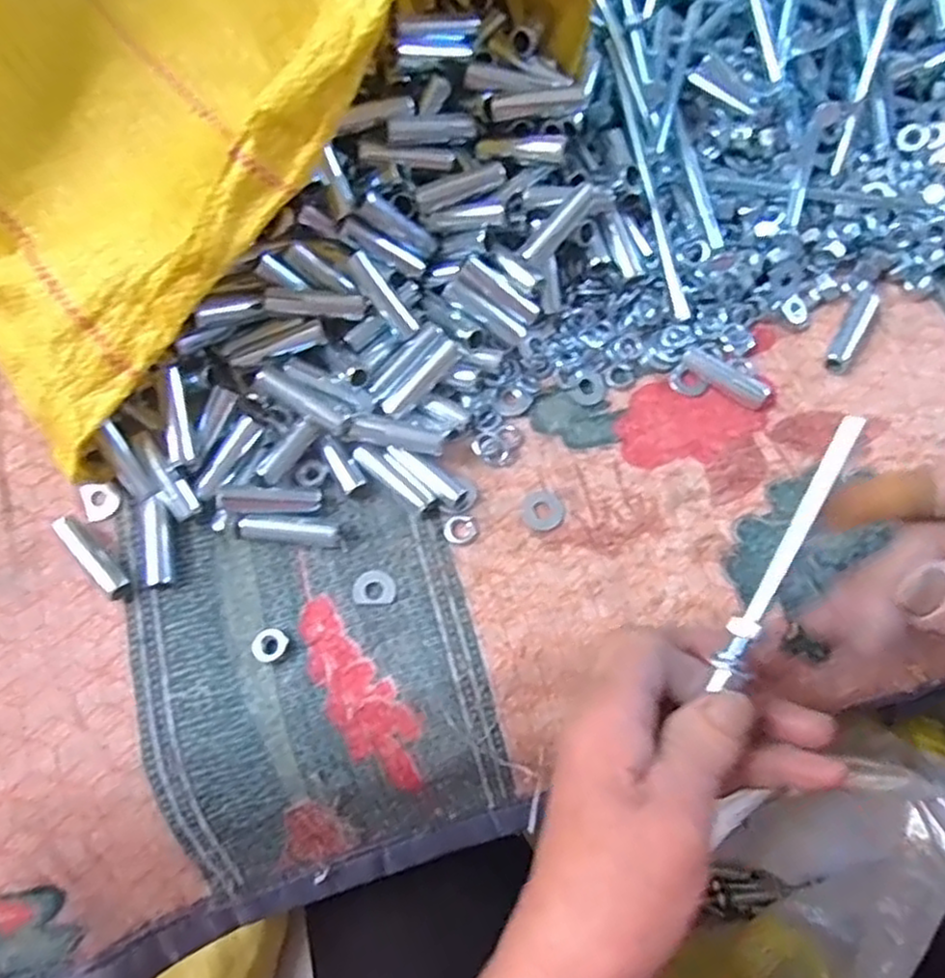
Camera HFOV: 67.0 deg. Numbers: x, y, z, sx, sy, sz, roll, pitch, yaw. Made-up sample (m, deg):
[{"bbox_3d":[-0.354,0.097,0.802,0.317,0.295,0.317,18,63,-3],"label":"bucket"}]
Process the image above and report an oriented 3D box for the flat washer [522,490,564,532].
[{"bbox_3d":[0.032,0.010,0.324,0.018,0.004,0.019,0,72,0],"label":"flat washer"}]

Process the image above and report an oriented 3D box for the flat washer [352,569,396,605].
[{"bbox_3d":[-0.042,0.042,0.308,0.019,0.004,0.015,0,72,0],"label":"flat washer"}]

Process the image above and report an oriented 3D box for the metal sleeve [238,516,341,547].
[{"bbox_3d":[-0.080,0.018,0.313,0.042,0.009,0.011,6,72,3],"label":"metal sleeve"}]

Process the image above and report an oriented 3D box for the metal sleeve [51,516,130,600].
[{"bbox_3d":[-0.162,0.029,0.305,0.043,0.011,0.009,43,77,13],"label":"metal sleeve"}]

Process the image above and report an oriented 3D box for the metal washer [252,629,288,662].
[{"bbox_3d":[-0.084,0.065,0.298,0.014,0.006,0.013,0,72,0],"label":"metal washer"}]

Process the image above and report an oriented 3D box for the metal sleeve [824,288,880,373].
[{"bbox_3d":[0.185,-0.077,0.346,0.010,0.011,0.046,29,74,9],"label":"metal sleeve"}]

